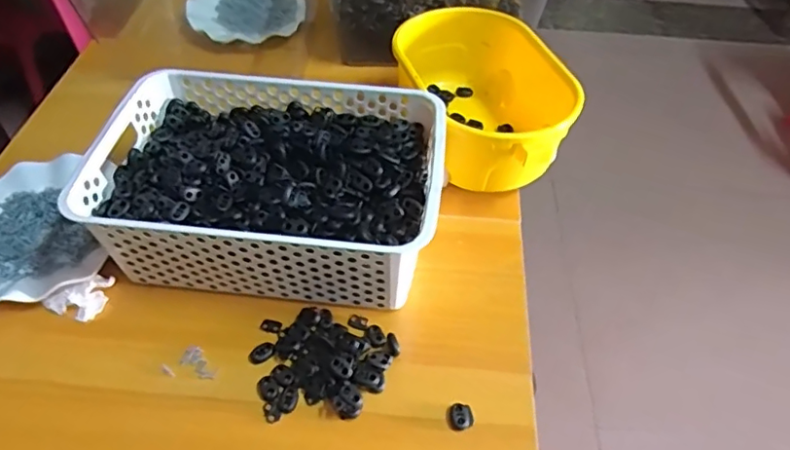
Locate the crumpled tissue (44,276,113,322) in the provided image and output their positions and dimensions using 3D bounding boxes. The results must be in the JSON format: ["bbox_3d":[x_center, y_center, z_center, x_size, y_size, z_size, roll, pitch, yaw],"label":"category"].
[{"bbox_3d":[-0.288,0.069,0.529,0.057,0.016,0.031,-28,56,-24],"label":"crumpled tissue"}]

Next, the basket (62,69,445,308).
[{"bbox_3d":[-0.115,-0.037,0.559,0.302,0.116,0.206,6,49,3],"label":"basket"}]

